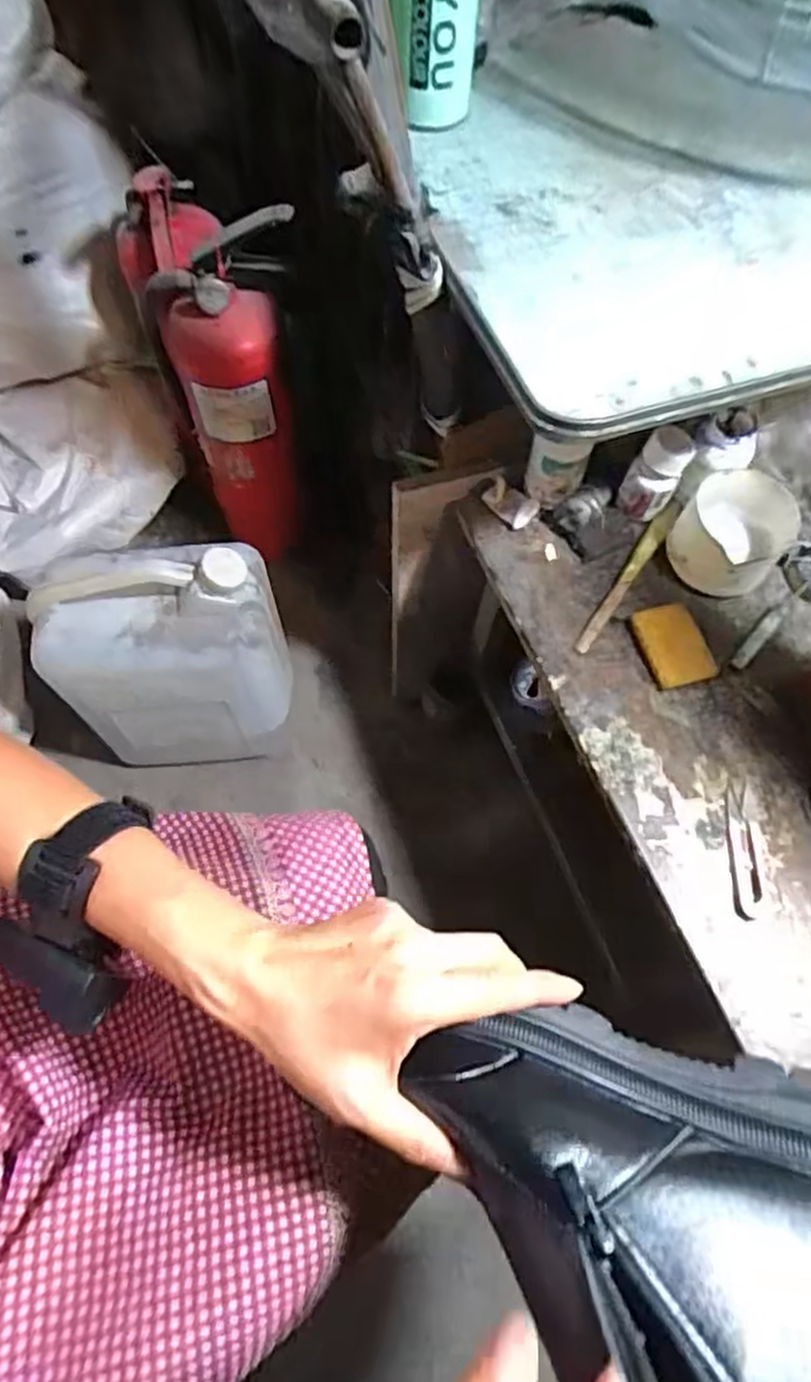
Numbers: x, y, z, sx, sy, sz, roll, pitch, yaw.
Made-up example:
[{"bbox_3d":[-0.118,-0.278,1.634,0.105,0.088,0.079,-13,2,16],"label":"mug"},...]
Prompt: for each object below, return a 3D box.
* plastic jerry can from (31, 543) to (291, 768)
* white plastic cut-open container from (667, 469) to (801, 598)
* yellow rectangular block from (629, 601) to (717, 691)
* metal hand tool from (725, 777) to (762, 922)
[{"bbox_3d":[-0.255,-0.027,0.823,0.231,0.310,0.130,-9,65,-5],"label":"plastic jerry can"},{"bbox_3d":[0.277,-0.133,0.614,0.091,0.056,0.095,36,69,15],"label":"white plastic cut-open container"},{"bbox_3d":[0.222,-0.039,0.596,0.054,0.009,0.071,-15,66,-8],"label":"yellow rectangular block"},{"bbox_3d":[0.248,0.117,0.529,0.020,0.005,0.099,7,65,2],"label":"metal hand tool"}]

